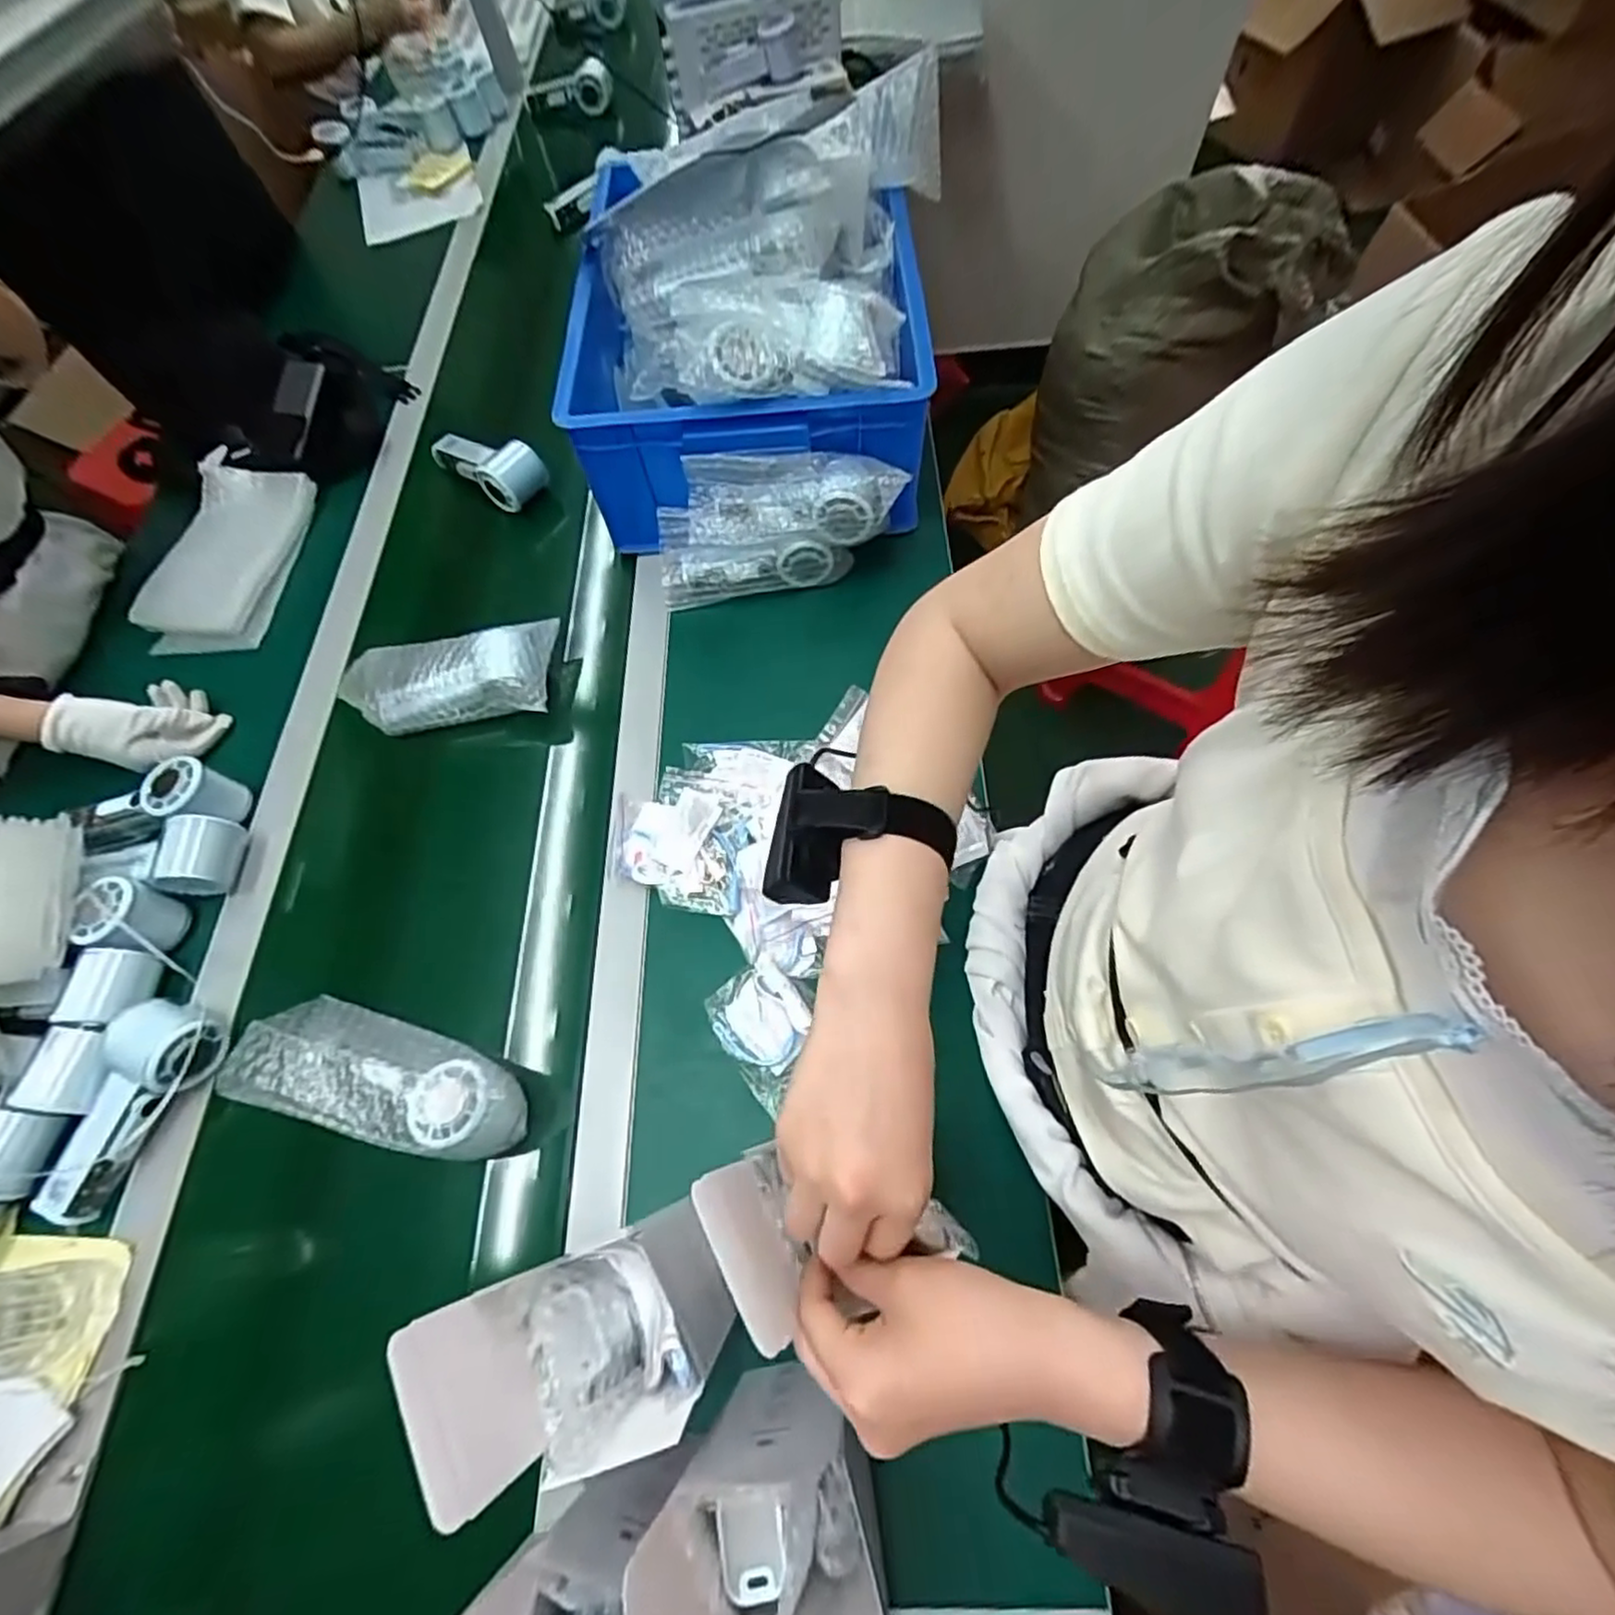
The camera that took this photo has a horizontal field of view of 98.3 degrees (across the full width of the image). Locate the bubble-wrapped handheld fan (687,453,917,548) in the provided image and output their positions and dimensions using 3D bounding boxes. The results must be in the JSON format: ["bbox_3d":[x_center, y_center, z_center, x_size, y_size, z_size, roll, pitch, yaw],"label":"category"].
[{"bbox_3d":[-0.013,-0.291,0.660,0.204,0.065,0.058,-1,64,3],"label":"bubble-wrapped handheld fan"}]

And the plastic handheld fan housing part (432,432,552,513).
[{"bbox_3d":[-0.379,-0.413,0.822,0.151,0.053,0.063,36,72,18],"label":"plastic handheld fan housing part"}]

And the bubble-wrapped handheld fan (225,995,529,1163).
[{"bbox_3d":[-0.306,0.198,0.510,0.203,0.056,0.078,12,66,9],"label":"bubble-wrapped handheld fan"}]

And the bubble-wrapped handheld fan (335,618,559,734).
[{"bbox_3d":[-0.352,-0.133,0.679,0.199,0.048,0.095,-5,64,1],"label":"bubble-wrapped handheld fan"}]

